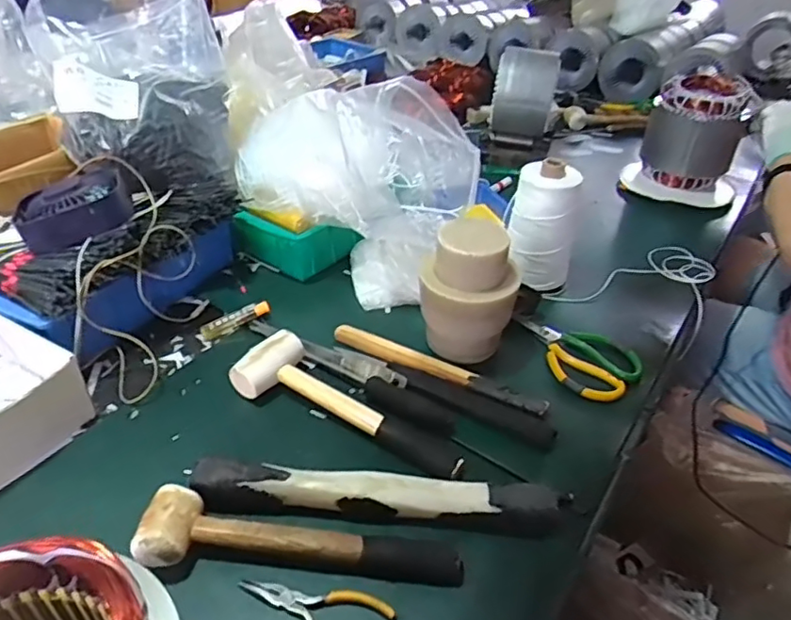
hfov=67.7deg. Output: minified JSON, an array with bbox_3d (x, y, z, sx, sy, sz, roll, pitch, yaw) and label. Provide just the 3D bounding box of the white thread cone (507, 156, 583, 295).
[{"bbox_3d":[0.203,-0.113,0.810,0.091,0.186,0.090,13,40,12],"label":"white thread cone"}]

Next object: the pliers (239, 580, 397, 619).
[{"bbox_3d":[-0.064,0.231,0.456,0.119,0.007,0.049,16,40,15],"label":"pliers"}]

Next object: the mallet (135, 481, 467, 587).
[{"bbox_3d":[-0.076,0.189,0.487,0.261,0.039,0.061,4,39,1],"label":"mallet"}]

